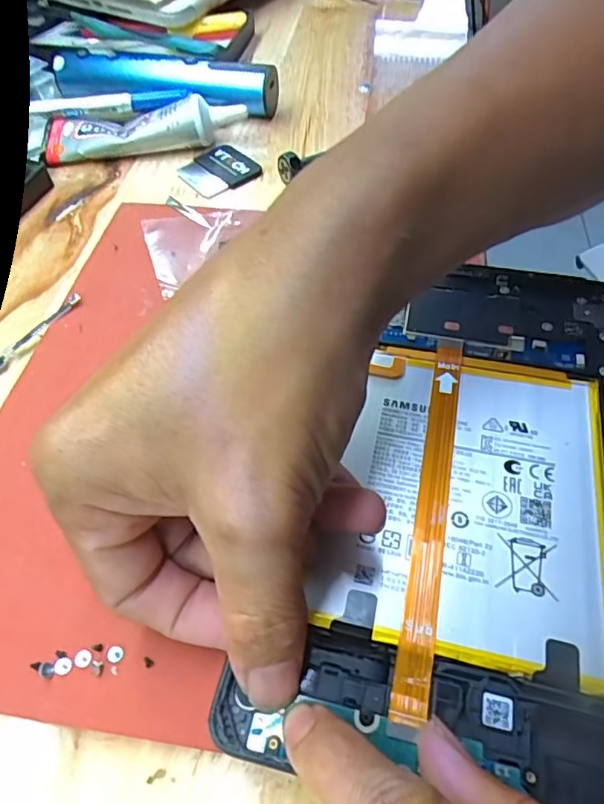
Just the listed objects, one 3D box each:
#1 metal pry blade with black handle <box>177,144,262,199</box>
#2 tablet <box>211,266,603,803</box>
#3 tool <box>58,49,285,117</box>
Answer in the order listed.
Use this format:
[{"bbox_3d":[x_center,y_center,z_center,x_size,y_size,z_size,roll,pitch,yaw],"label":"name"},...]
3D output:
[{"bbox_3d":[-0.052,-0.142,0.335,0.038,0.005,0.043,-35,59,-21],"label":"metal pry blade with black handle"},{"bbox_3d":[0.062,0.023,0.198,0.114,0.008,0.202,10,54,11],"label":"tablet"},{"bbox_3d":[-0.092,-0.213,0.367,0.146,0.023,0.027,9,54,10],"label":"tool"}]

